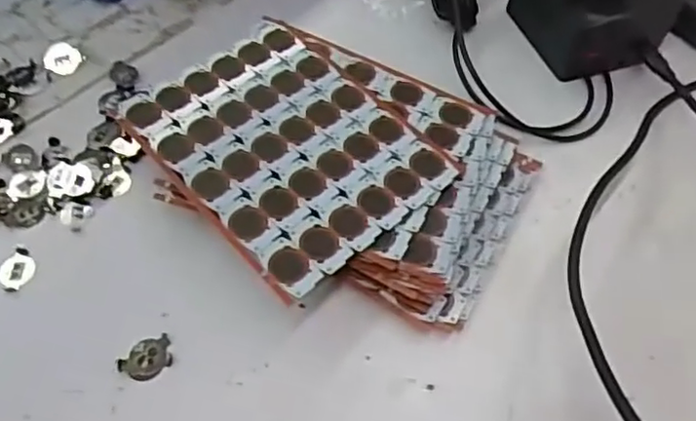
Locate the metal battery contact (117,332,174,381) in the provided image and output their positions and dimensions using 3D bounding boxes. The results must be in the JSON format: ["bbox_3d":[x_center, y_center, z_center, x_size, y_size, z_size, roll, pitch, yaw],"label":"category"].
[{"bbox_3d":[-0.089,0.066,0.282,0.018,0.005,0.023,36,61,18],"label":"metal battery contact"}]

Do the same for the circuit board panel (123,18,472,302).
[{"bbox_3d":[-0.032,-0.036,0.326,0.114,0.004,0.146,-38,65,-25],"label":"circuit board panel"}]

